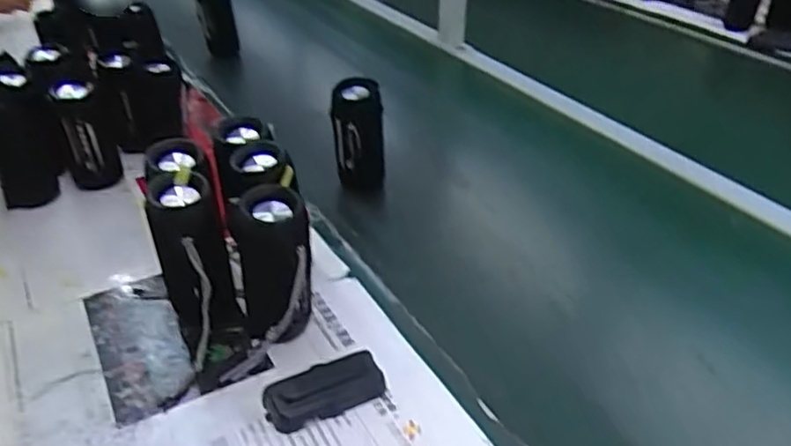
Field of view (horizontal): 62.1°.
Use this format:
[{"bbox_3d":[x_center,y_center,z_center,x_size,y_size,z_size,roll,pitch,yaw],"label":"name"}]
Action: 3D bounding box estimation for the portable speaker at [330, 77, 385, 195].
[{"bbox_3d":[-0.051,-0.117,0.896,0.066,0.157,0.059,-4,35,-5],"label":"portable speaker"}]

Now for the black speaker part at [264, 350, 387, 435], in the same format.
[{"bbox_3d":[-0.063,0.150,0.595,0.104,0.019,0.050,-15,37,-20],"label":"black speaker part"}]

